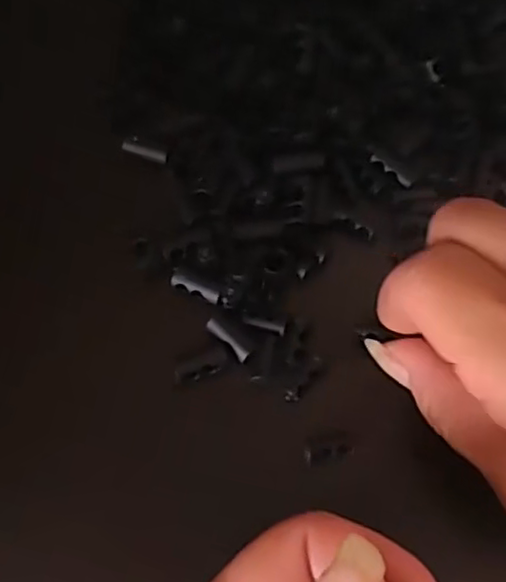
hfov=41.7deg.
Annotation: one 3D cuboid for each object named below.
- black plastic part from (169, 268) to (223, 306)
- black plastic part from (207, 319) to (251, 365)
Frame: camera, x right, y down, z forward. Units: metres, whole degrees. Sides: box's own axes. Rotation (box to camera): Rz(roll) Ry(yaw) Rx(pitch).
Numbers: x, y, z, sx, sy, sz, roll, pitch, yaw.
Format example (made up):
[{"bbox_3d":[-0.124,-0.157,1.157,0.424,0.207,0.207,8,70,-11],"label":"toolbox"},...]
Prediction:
[{"bbox_3d":[-0.019,-0.002,0.223,0.018,0.004,0.006,24,72,10],"label":"black plastic part"},{"bbox_3d":[-0.008,0.016,0.215,0.017,0.004,0.004,42,76,16],"label":"black plastic part"}]

